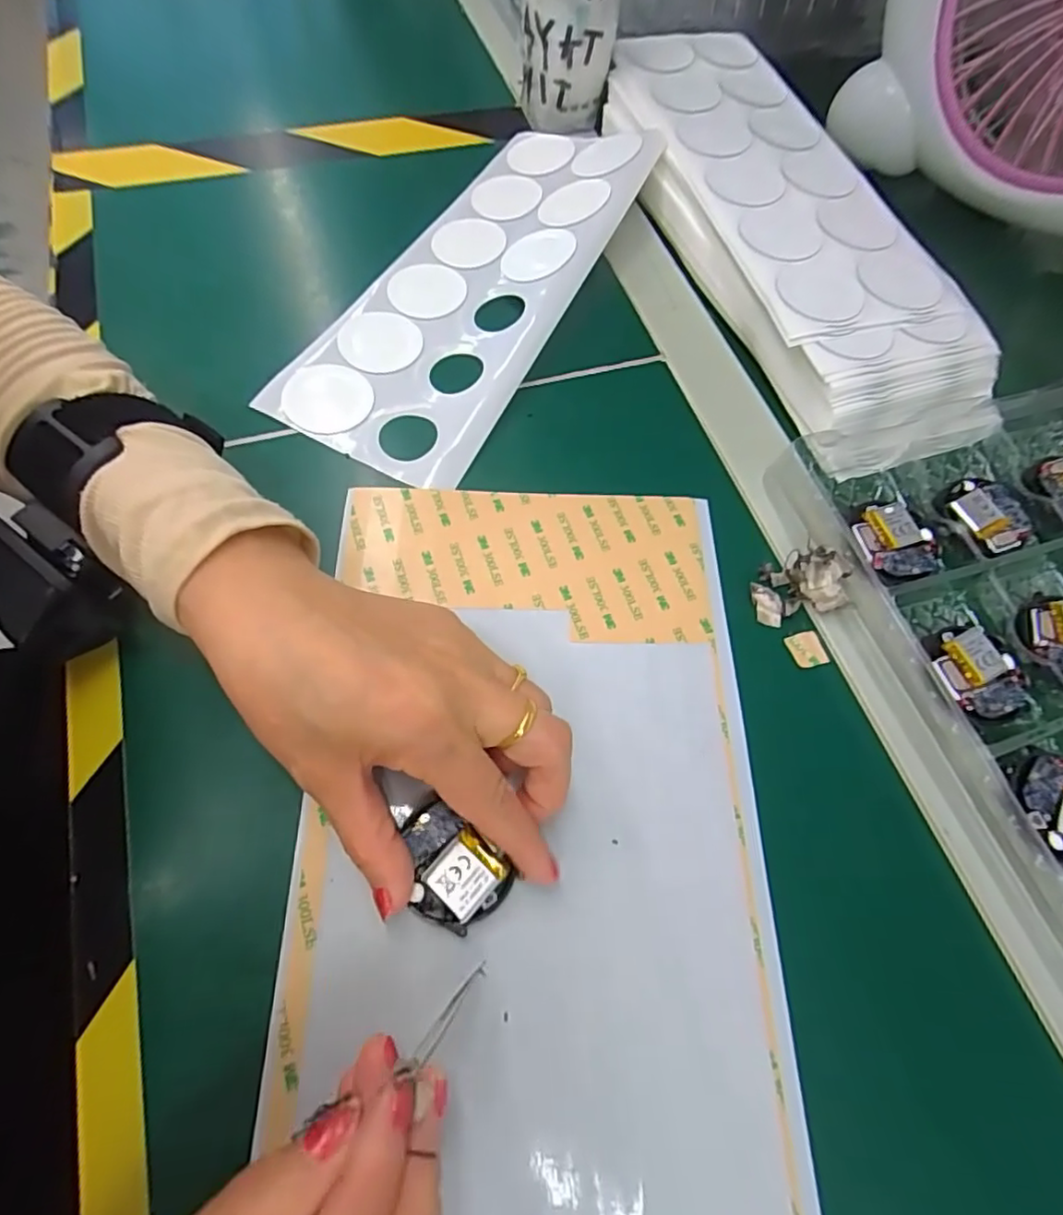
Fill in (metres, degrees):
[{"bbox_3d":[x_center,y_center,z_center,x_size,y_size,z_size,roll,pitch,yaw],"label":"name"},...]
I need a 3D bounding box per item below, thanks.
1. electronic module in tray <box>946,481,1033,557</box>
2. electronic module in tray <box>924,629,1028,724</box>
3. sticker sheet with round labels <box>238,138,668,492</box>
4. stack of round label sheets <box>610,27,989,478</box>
[{"bbox_3d":[0.222,-0.045,0.292,0.037,0.005,0.038,-24,69,-13],"label":"electronic module in tray"},{"bbox_3d":[0.188,0.027,0.255,0.037,0.007,0.041,-22,69,-12],"label":"electronic module in tray"},{"bbox_3d":[-0.026,-0.188,0.334,0.108,0.022,0.274,26,67,9],"label":"sticker sheet with round labels"},{"bbox_3d":[0.142,-0.229,0.353,0.122,0.033,0.329,-16,67,-10],"label":"stack of round label sheets"}]

